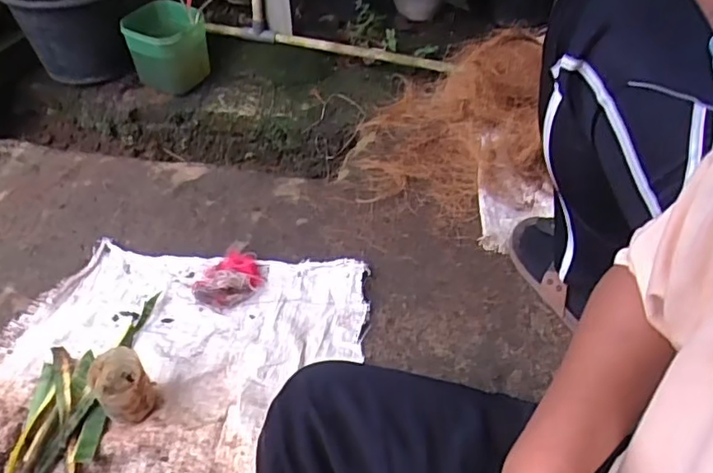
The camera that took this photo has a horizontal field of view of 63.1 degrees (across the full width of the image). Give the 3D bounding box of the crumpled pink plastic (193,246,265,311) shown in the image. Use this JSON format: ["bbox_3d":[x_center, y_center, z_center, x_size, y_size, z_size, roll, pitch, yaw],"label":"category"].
[{"bbox_3d":[-0.205,0.067,0.965,0.093,0.026,0.123,17,49,13],"label":"crumpled pink plastic"}]

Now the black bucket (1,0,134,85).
[{"bbox_3d":[-0.649,-0.514,1.357,0.247,0.192,0.288,-13,47,-12],"label":"black bucket"}]

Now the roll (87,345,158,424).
[{"bbox_3d":[-0.312,0.207,0.786,0.068,0.108,0.073,-1,46,1],"label":"roll"}]

